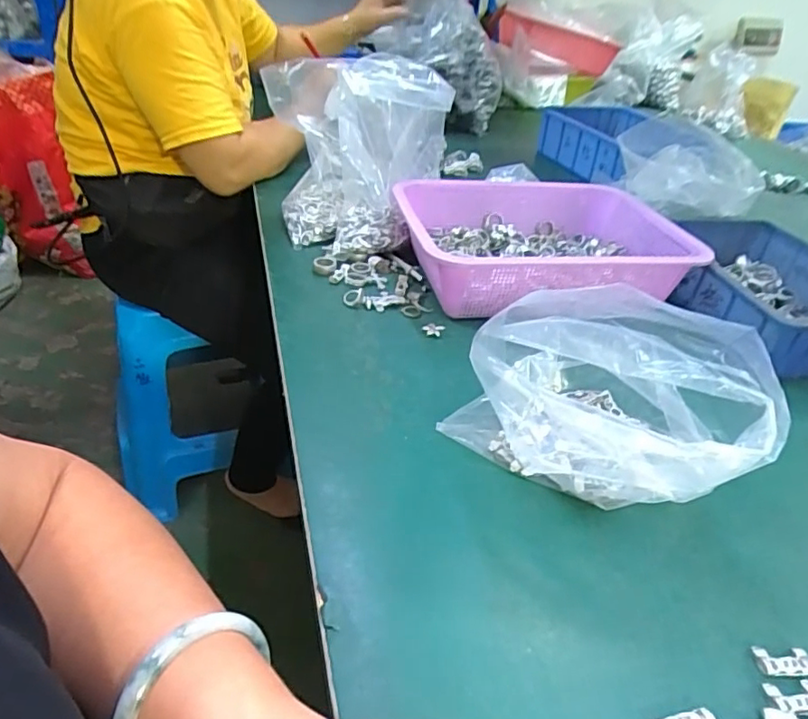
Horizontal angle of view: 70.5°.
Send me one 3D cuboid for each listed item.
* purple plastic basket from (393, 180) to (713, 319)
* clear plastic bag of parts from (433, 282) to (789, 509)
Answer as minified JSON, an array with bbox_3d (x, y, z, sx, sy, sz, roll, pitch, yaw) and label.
[{"bbox_3d":[0.148,-0.130,0.651,0.312,0.081,0.228,-3,37,-12],"label":"purple plastic basket"},{"bbox_3d":[0.145,0.023,0.395,0.192,0.125,0.136,31,43,31],"label":"clear plastic bag of parts"}]

